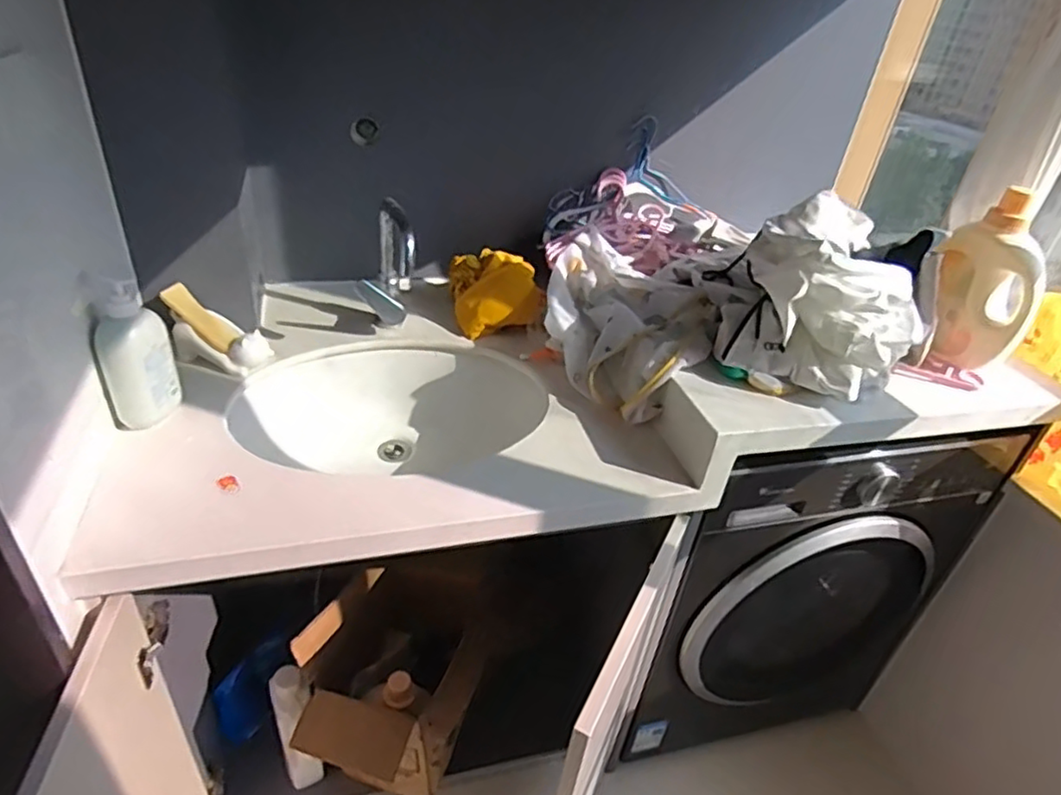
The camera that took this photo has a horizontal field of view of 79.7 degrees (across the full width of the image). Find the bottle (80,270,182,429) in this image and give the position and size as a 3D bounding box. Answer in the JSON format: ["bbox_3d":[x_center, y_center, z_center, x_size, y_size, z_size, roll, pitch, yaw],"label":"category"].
[{"bbox_3d":[-0.510,-0.059,0.818,0.080,0.198,0.044,-17,41,-27],"label":"bottle"}]

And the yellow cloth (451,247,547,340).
[{"bbox_3d":[-0.065,-0.198,1.181,0.159,0.101,0.161,-4,37,-12],"label":"yellow cloth"}]

